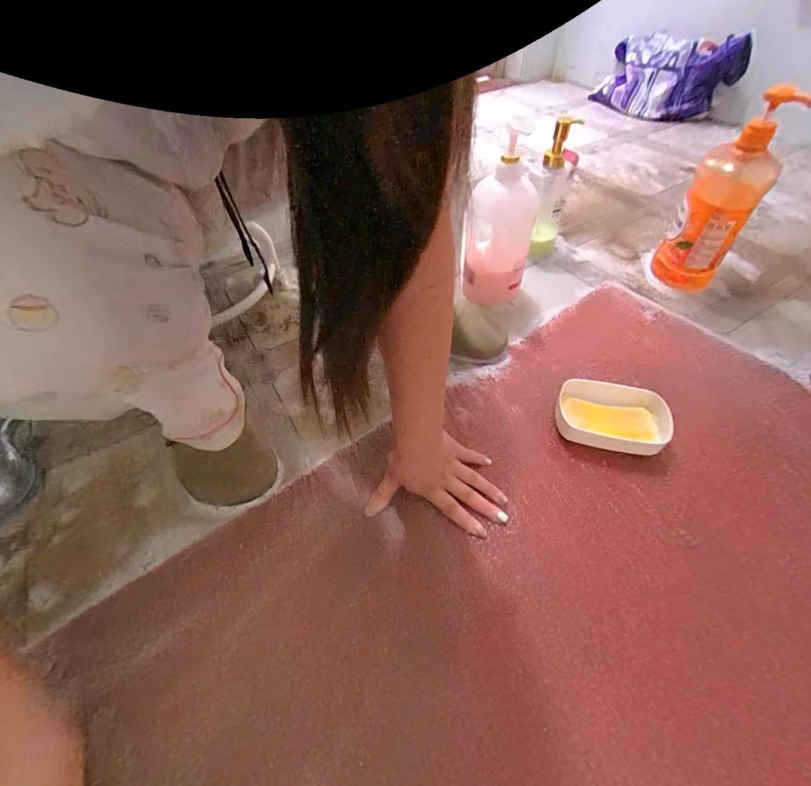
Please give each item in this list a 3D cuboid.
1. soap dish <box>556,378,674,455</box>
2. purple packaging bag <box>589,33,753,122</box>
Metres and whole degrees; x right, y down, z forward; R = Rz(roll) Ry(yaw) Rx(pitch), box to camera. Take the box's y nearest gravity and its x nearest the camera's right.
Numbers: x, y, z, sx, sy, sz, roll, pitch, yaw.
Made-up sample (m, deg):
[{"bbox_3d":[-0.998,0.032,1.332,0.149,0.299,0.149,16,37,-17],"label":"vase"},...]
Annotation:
[{"bbox_3d":[0.258,0.027,0.487,0.128,0.034,0.091,12,52,13],"label":"soap dish"},{"bbox_3d":[0.724,-0.886,1.087,0.026,0.191,0.351,-6,40,-46],"label":"purple packaging bag"}]

